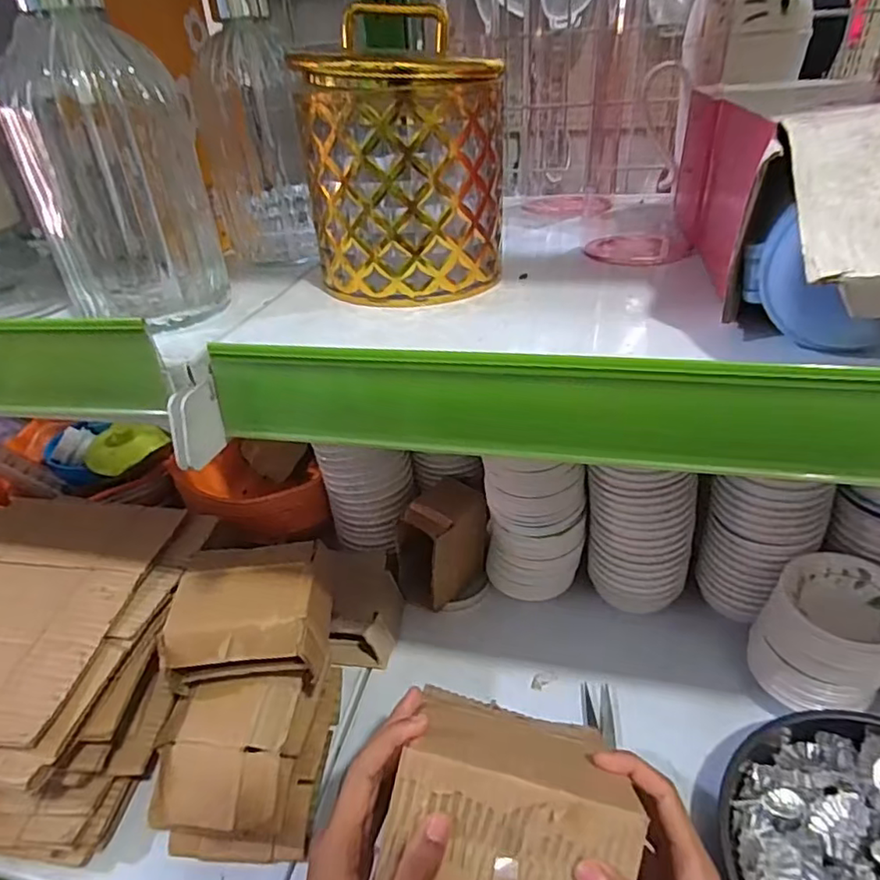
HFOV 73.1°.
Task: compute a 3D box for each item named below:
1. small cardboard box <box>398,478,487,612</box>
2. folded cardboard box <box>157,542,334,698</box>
[{"bbox_3d":[0.002,0.101,0.574,0.046,0.100,0.081,24,43,35],"label":"small cardboard box"},{"bbox_3d":[-0.138,0.124,0.435,0.108,0.048,0.099,-5,34,0],"label":"folded cardboard box"}]

